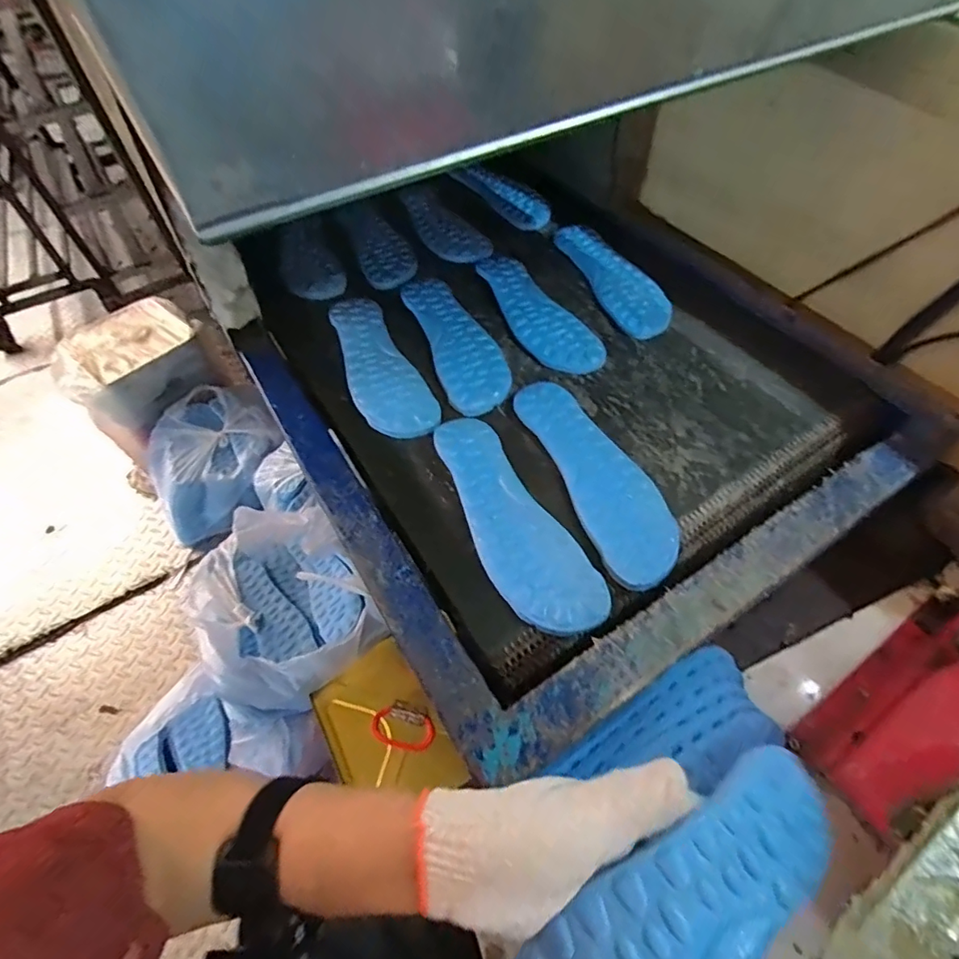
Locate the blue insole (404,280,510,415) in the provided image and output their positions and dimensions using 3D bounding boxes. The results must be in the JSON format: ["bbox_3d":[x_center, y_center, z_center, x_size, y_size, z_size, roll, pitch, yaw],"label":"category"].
[{"bbox_3d":[-0.028,-0.173,0.615,0.079,0.004,0.240,-18,56,-10],"label":"blue insole"}]

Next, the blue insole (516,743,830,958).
[{"bbox_3d":[0.088,0.223,0.249,0.222,0.041,0.071,-39,62,-14],"label":"blue insole"}]

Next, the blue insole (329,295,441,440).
[{"bbox_3d":[-0.121,-0.136,0.592,0.078,0.007,0.242,-23,57,-13],"label":"blue insole"}]

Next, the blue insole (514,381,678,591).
[{"bbox_3d":[0.111,-0.013,0.501,0.077,0.006,0.248,-19,57,-11],"label":"blue insole"}]

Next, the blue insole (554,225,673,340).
[{"bbox_3d":[0.178,-0.273,0.681,0.081,0.010,0.235,-17,56,-9],"label":"blue insole"}]

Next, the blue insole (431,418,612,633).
[{"bbox_3d":[0.022,0.032,0.470,0.076,0.008,0.245,-25,58,-14],"label":"blue insole"}]

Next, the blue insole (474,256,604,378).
[{"bbox_3d":[0.067,-0.213,0.642,0.074,0.004,0.236,-23,57,-13],"label":"blue insole"}]

